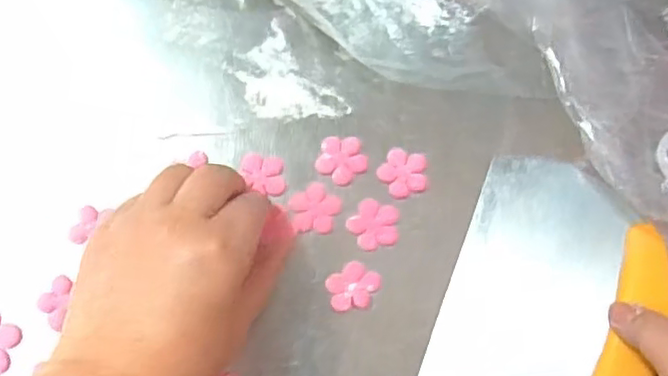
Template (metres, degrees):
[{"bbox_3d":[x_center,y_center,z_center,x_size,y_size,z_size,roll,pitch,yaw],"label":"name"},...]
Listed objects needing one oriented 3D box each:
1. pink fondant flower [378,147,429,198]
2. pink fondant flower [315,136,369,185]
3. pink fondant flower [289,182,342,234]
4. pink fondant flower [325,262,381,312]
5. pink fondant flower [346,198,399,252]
[{"bbox_3d":[0.040,-0.009,0.369,0.028,0.004,0.027,1,81,-7],"label":"pink fondant flower"},{"bbox_3d":[0.005,-0.017,0.368,0.028,0.004,0.028,1,81,-7],"label":"pink fondant flower"},{"bbox_3d":[-0.010,0.012,0.360,0.027,0.004,0.027,1,81,-7],"label":"pink fondant flower"},{"bbox_3d":[0.011,0.053,0.356,0.029,0.007,0.024,-16,83,-10],"label":"pink fondant flower"},{"bbox_3d":[0.023,0.020,0.363,0.028,0.004,0.028,1,81,-7],"label":"pink fondant flower"}]

